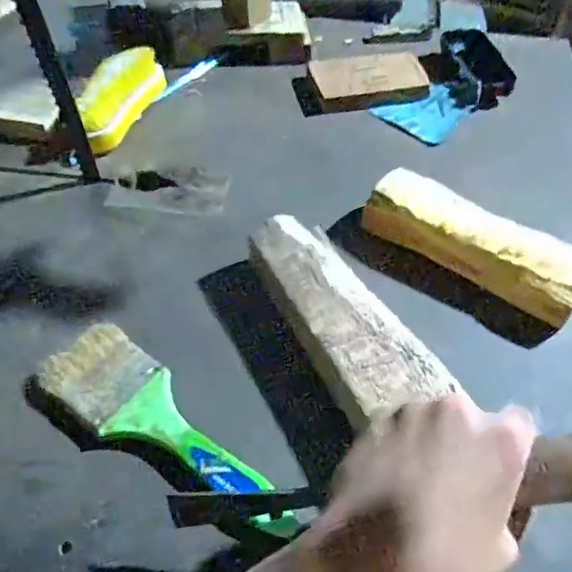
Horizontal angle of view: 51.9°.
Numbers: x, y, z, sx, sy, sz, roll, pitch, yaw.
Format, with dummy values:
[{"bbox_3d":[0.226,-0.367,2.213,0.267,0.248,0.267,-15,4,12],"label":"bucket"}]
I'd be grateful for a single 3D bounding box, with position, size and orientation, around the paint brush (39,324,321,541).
[{"bbox_3d":[-0.073,0.093,0.373,0.195,0.016,0.057,33,58,23],"label":"paint brush"}]

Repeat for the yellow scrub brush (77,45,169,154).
[{"bbox_3d":[-0.160,-0.176,0.557,0.045,0.048,0.124,23,55,16],"label":"yellow scrub brush"}]

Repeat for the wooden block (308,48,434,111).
[{"bbox_3d":[0.088,-0.217,0.616,0.117,0.023,0.065,-6,52,-6],"label":"wooden block"}]

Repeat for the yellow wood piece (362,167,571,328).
[{"bbox_3d":[0.146,-0.031,0.464,0.175,0.042,0.061,33,58,22],"label":"yellow wood piece"}]

